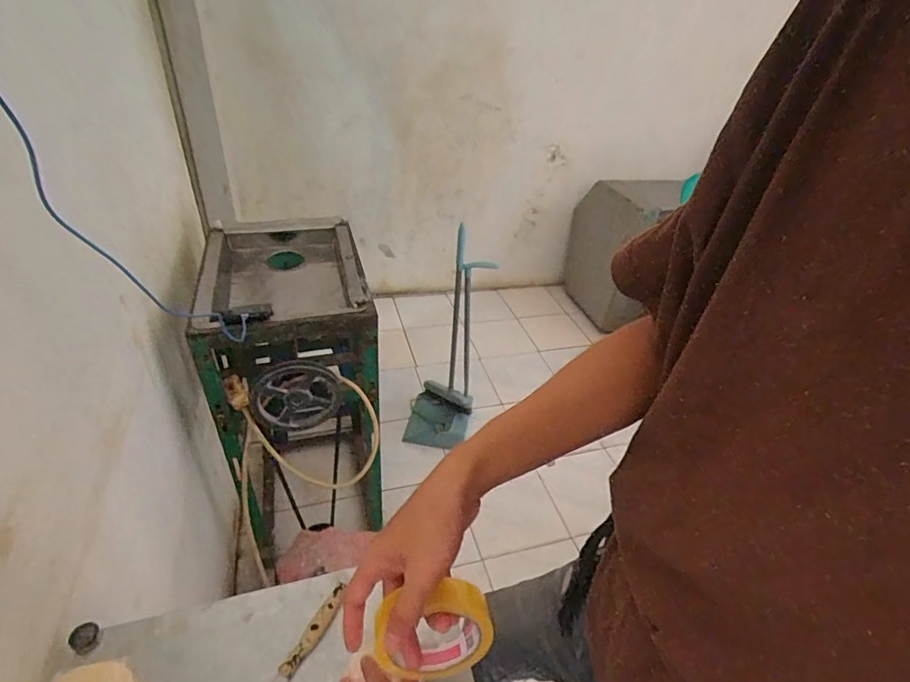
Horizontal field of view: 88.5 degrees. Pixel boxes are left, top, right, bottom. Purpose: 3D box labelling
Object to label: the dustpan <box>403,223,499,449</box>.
[{"bbox_3d":[-0.029,0.058,1.594,0.228,0.659,0.310,12,37,7],"label":"dustpan"}]

